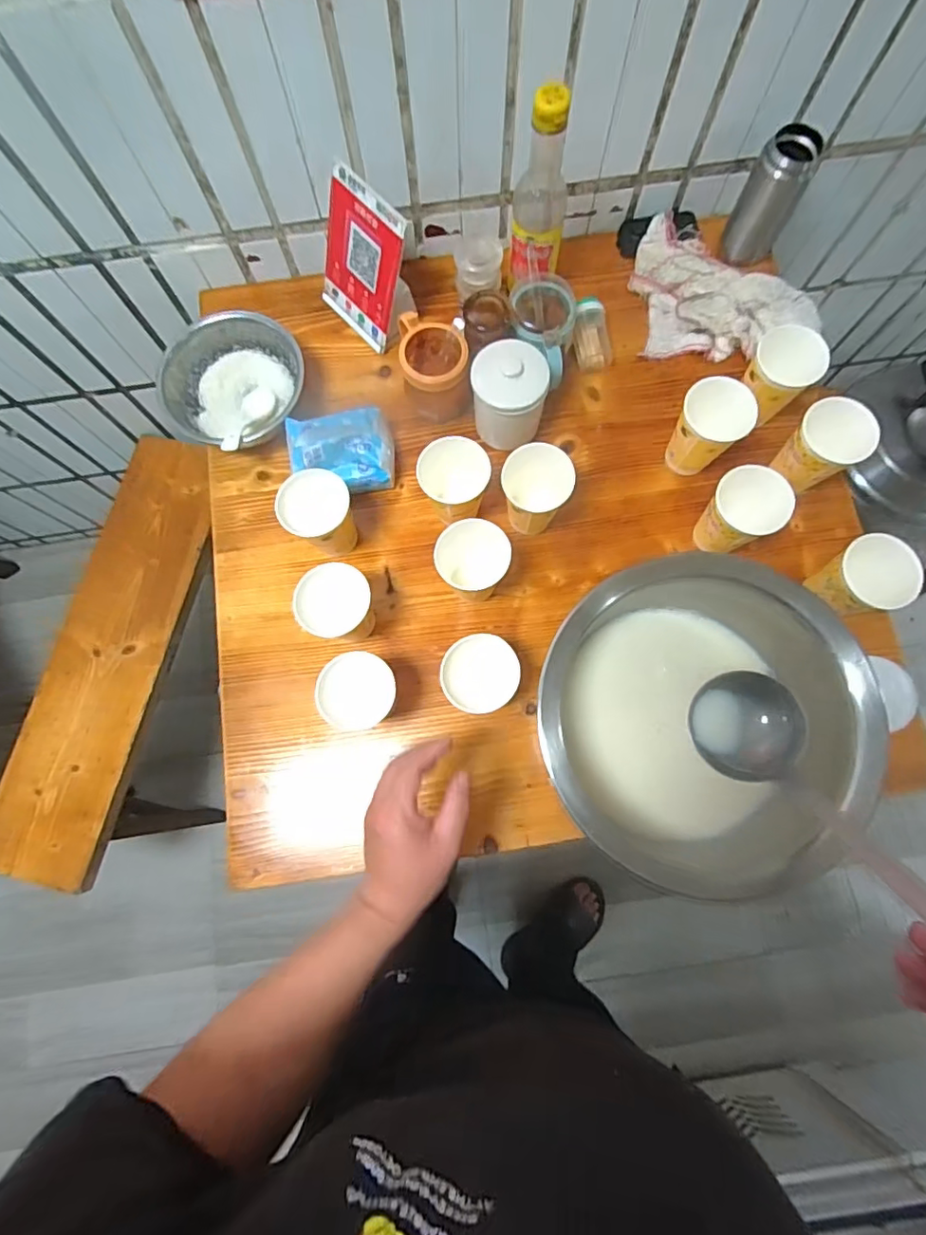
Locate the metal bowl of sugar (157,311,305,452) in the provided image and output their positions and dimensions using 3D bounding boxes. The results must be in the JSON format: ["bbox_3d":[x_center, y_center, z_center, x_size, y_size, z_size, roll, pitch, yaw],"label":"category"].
[{"bbox_3d":[-0.295,-0.295,0.715,0.150,0.090,0.160,0,78,1],"label":"metal bowl of sugar"}]

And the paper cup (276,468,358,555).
[{"bbox_3d":[-0.159,-0.112,0.644,0.074,0.115,0.069,0,78,1],"label":"paper cup"}]

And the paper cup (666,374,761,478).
[{"bbox_3d":[0.276,-0.212,0.652,0.077,0.125,0.064,43,82,9],"label":"paper cup"}]

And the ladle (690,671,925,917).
[{"bbox_3d":[0.282,0.164,0.379,0.080,0.341,0.091,-19,119,-3],"label":"ladle"}]

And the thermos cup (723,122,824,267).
[{"bbox_3d":[0.382,-0.521,0.699,0.070,0.133,0.058,24,80,5],"label":"thermos cup"}]

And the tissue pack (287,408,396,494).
[{"bbox_3d":[-0.149,-0.198,0.688,0.127,0.078,0.087,-12,78,-2],"label":"tissue pack"}]

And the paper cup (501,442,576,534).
[{"bbox_3d":[0.080,-0.138,0.644,0.073,0.121,0.069,0,78,1],"label":"paper cup"}]

